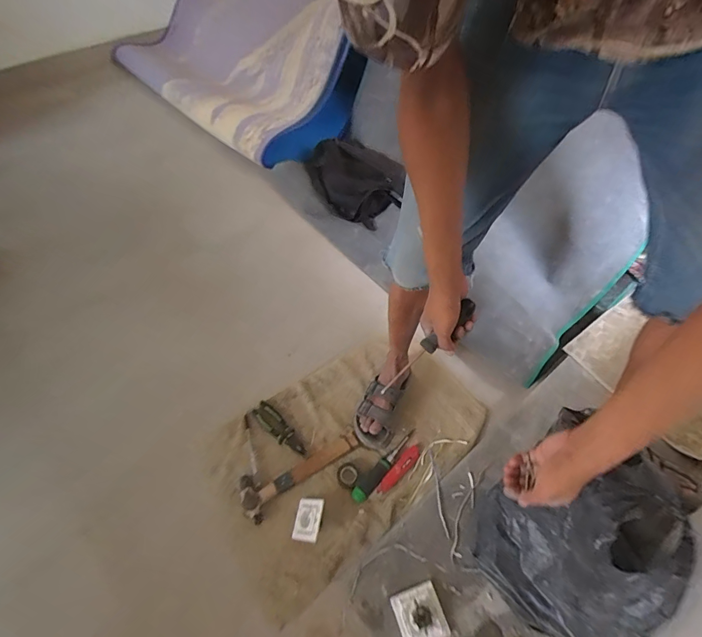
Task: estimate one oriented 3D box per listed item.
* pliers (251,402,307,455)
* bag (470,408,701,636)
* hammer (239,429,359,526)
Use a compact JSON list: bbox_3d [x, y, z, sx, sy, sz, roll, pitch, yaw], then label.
[{"bbox_3d":[-0.184,0.287,1.003,0.175,0.015,0.050,38,64,21],"label":"pliers"},{"bbox_3d":[0.405,0.365,0.688,0.315,0.327,0.251,-37,65,-23],"label":"bag"},{"bbox_3d":[-0.123,0.364,0.945,0.304,0.032,0.097,-28,62,-18],"label":"hammer"}]

